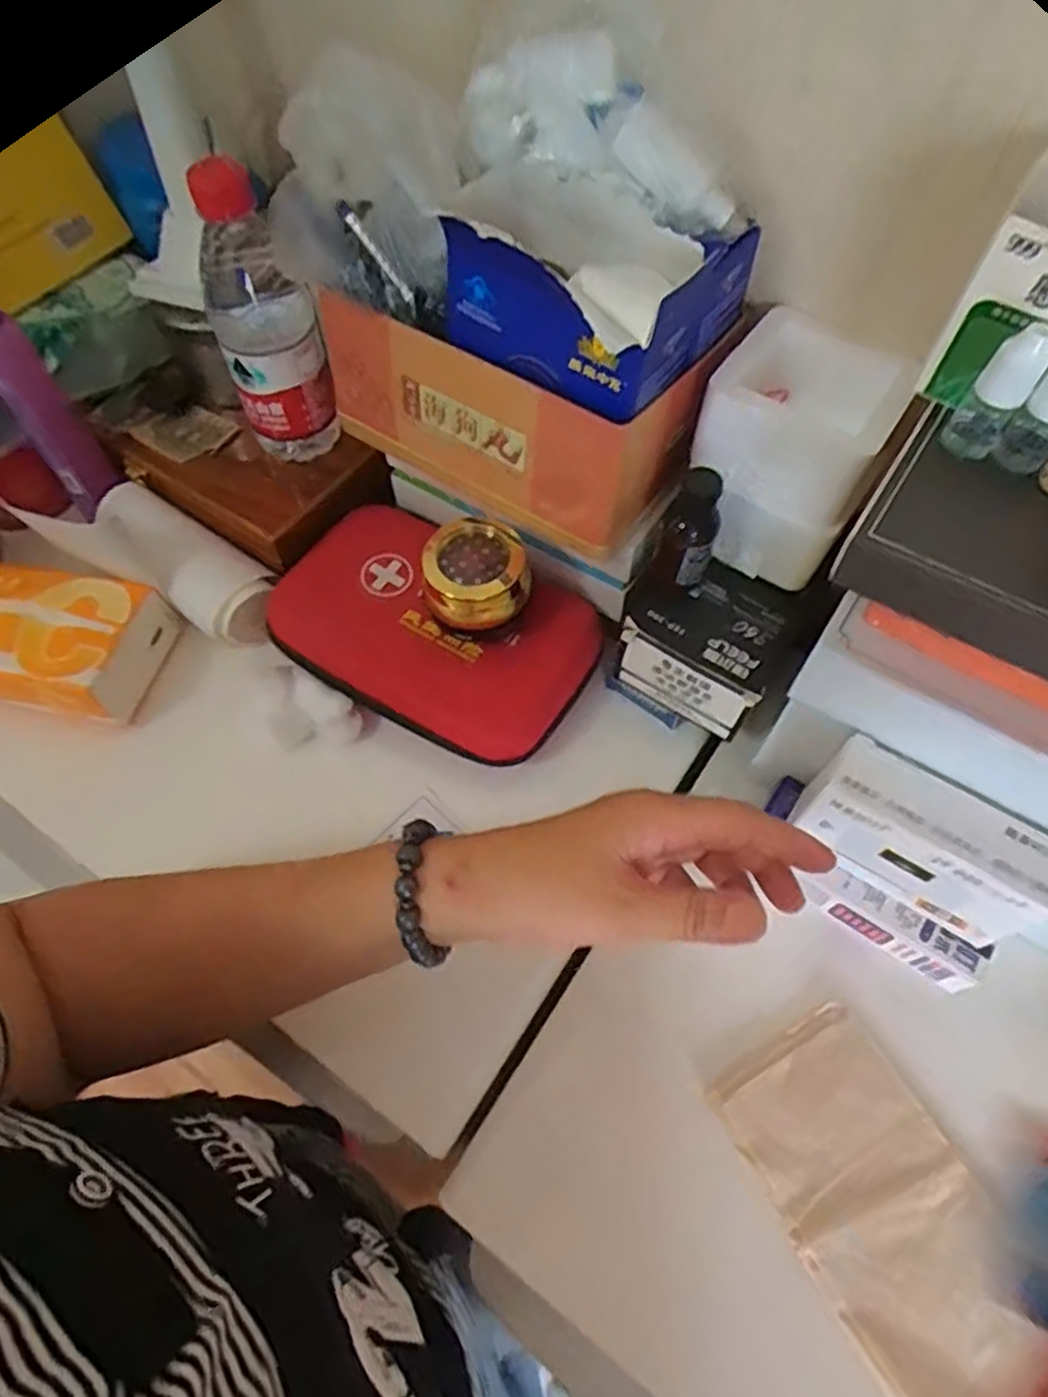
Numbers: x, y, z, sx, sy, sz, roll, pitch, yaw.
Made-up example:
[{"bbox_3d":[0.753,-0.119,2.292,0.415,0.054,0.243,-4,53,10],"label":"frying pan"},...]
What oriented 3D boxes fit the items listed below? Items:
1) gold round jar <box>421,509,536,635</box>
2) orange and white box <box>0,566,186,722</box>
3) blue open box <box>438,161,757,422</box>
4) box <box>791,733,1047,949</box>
[{"bbox_3d":[-0.029,-0.075,0.447,0.064,0.043,0.054,-9,60,-4],"label":"gold round jar"},{"bbox_3d":[-0.315,-0.041,0.499,0.127,0.053,0.088,9,61,6],"label":"orange and white box"},{"bbox_3d":[0.035,-0.208,0.363,0.114,0.068,0.118,33,66,18],"label":"blue open box"},{"bbox_3d":[0.201,0.073,0.379,0.115,0.073,0.039,31,65,17],"label":"box"}]

